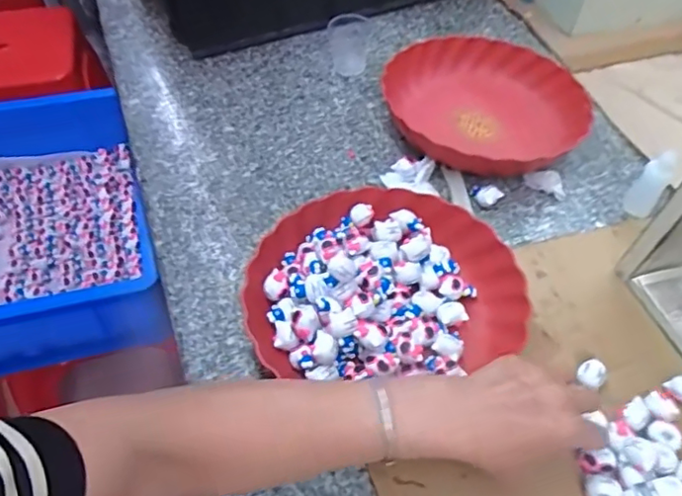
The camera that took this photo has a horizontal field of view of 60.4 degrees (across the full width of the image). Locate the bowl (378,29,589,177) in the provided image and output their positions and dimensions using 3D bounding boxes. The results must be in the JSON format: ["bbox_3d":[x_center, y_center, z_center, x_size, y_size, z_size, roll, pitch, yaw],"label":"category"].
[{"bbox_3d":[0.174,-0.175,0.715,0.232,0.051,0.226,0,50,0],"label":"bowl"}]

